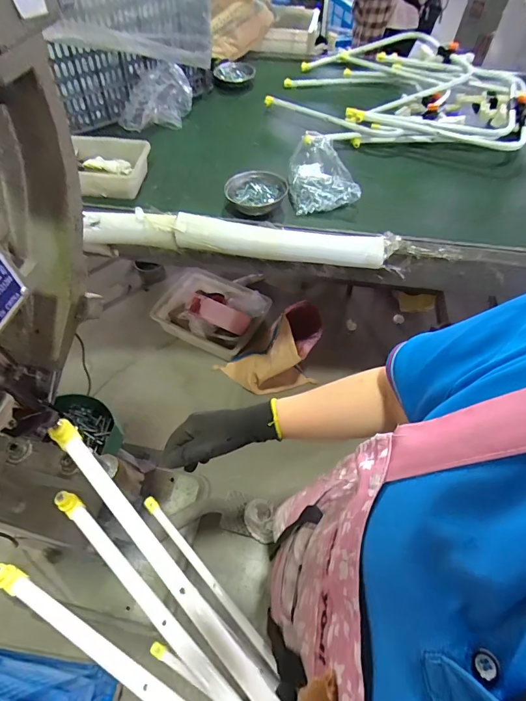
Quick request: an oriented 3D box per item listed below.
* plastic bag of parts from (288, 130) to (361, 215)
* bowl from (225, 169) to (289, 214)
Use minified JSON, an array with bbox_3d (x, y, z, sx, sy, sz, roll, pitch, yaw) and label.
[{"bbox_3d":[0.140,-0.475,0.984,0.162,0.083,0.285,-6,56,-5],"label":"plastic bag of parts"},{"bbox_3d":[-0.013,-0.378,0.921,0.157,0.050,0.121,-6,56,-5],"label":"bowl"}]

